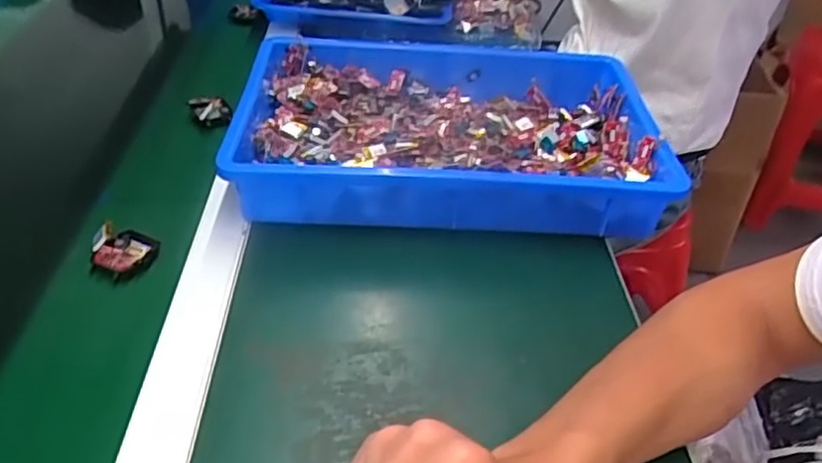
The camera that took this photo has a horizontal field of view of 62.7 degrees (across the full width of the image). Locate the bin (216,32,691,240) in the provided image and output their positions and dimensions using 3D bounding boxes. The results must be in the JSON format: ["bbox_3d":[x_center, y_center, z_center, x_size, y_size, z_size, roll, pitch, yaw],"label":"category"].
[{"bbox_3d":[0.034,-0.096,0.632,0.383,0.063,0.247,1,38,-2],"label":"bin"}]

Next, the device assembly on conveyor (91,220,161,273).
[{"bbox_3d":[-0.222,0.014,0.520,0.049,0.019,0.042,1,38,-1],"label":"device assembly on conveyor"}]

